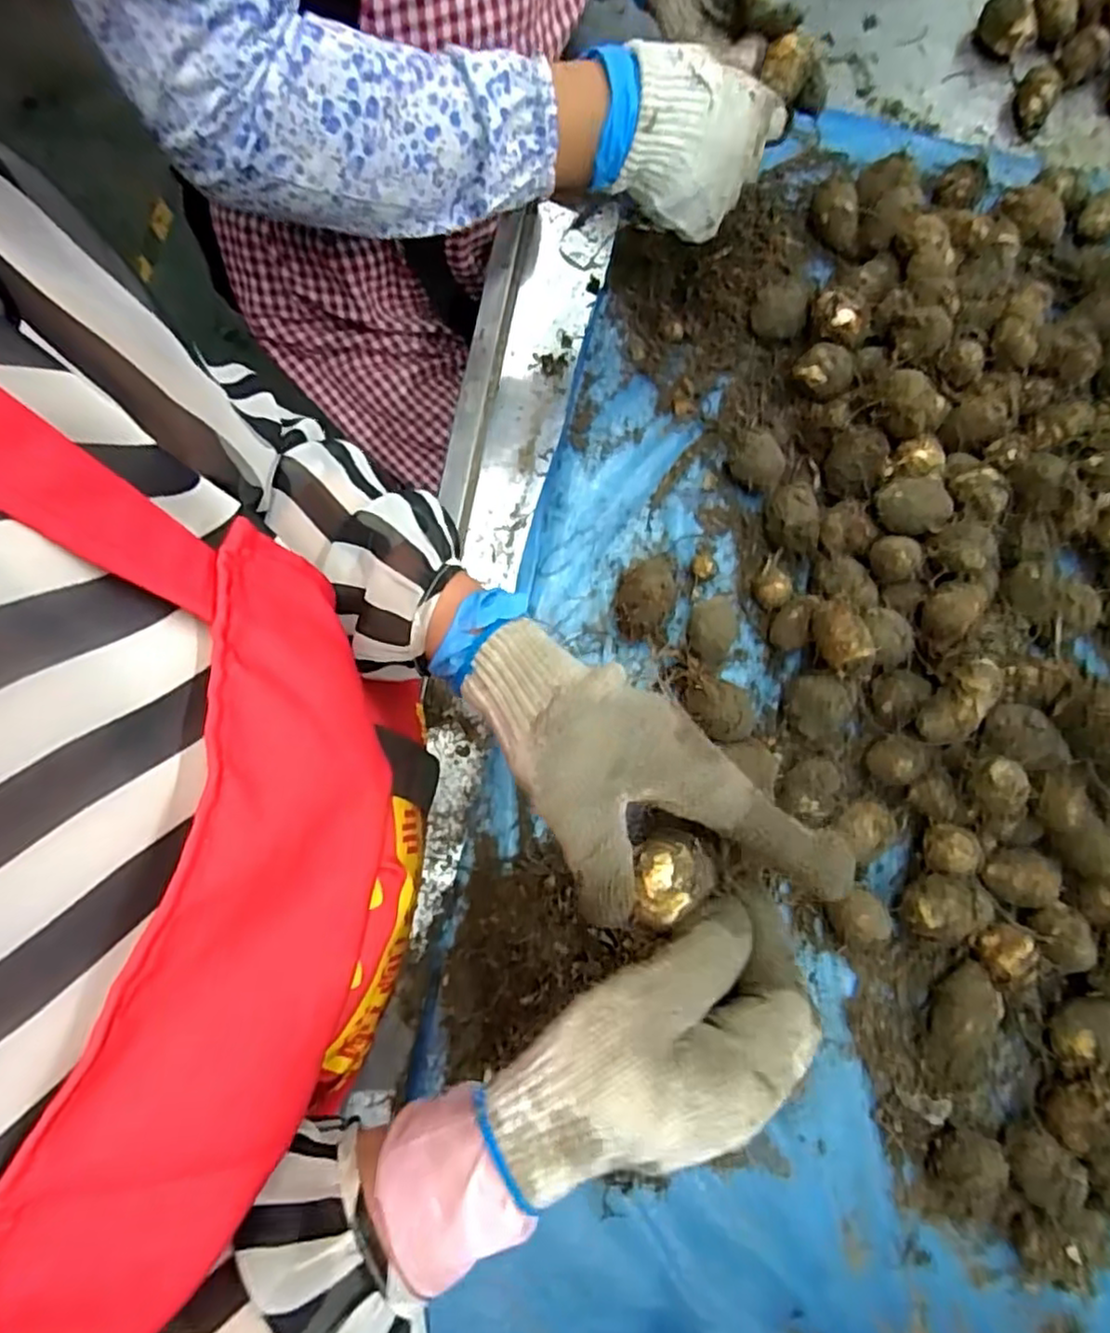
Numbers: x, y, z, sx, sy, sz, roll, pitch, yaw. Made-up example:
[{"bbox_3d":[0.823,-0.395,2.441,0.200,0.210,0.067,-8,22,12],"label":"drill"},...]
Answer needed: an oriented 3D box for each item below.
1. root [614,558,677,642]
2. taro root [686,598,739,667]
[{"bbox_3d":[0.065,-0.050,0.481,0.043,0.042,0.063,11,79,-1],"label":"root"},{"bbox_3d":[0.112,-0.024,0.487,0.030,0.035,0.051,10,79,-2],"label":"taro root"}]

